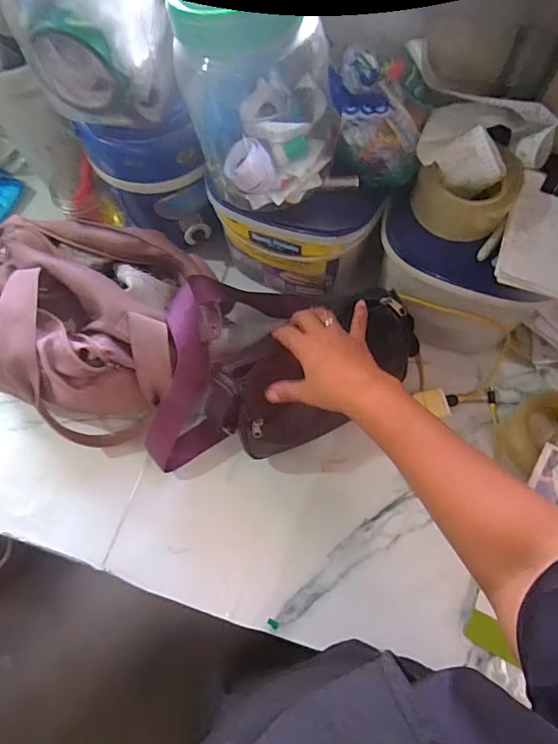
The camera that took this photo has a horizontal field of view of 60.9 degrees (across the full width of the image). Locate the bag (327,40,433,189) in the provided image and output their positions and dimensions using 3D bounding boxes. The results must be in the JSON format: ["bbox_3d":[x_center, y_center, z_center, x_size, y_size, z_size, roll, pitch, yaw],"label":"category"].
[{"bbox_3d":[0.114,-0.276,0.510,0.114,0.115,0.095,-9,68,-3],"label":"bag"}]

